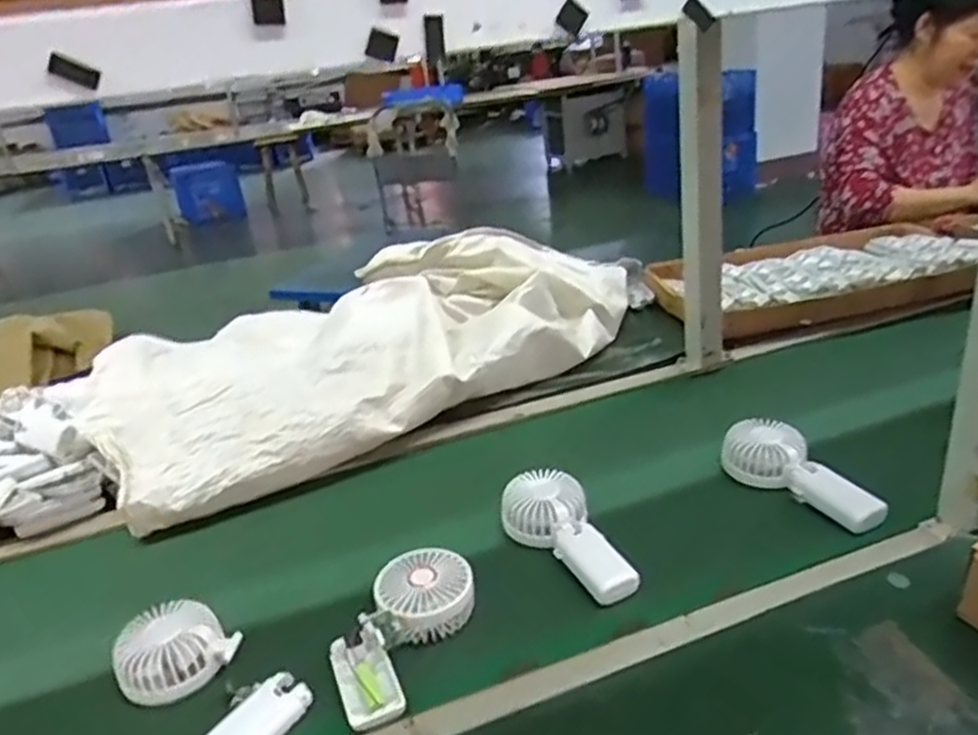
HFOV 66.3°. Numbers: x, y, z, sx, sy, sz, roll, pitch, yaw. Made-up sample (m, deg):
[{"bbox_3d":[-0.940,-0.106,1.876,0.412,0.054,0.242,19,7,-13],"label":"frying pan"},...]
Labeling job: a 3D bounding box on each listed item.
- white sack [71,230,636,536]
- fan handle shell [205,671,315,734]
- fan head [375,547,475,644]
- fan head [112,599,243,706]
[{"bbox_3d":[-0.144,-0.058,1.124,0.843,0.155,0.371,-17,29,-25],"label":"white sack"},{"bbox_3d":[-0.183,0.279,0.584,0.050,0.008,0.092,17,33,36],"label":"fan handle shell"},{"bbox_3d":[-0.060,0.210,0.688,0.090,0.047,0.072,-23,32,-34],"label":"fan head"},{"bbox_3d":[-0.272,0.246,0.649,0.080,0.041,0.093,20,35,39],"label":"fan head"}]

